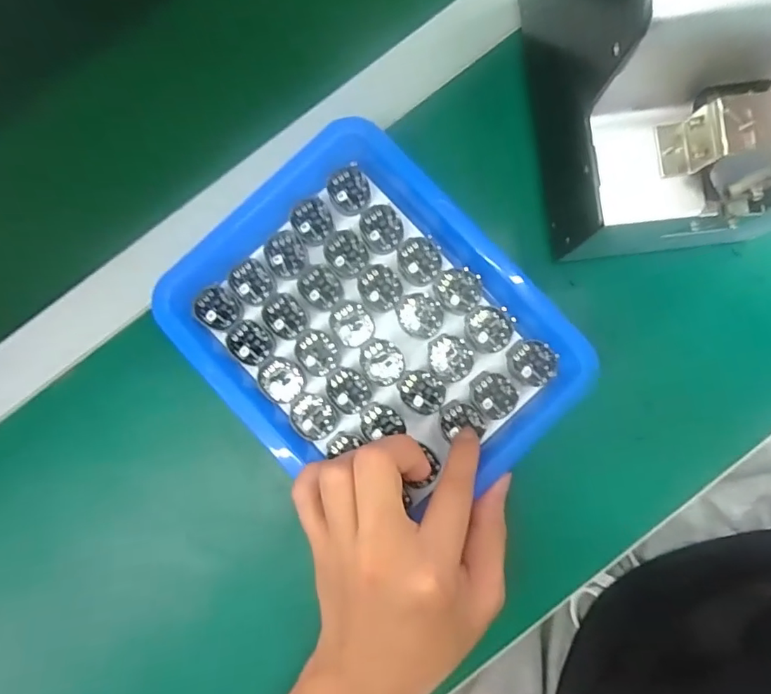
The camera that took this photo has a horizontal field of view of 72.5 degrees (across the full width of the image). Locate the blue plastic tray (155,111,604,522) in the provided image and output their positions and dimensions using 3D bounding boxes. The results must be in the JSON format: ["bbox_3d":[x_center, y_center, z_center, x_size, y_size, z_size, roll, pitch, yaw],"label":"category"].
[{"bbox_3d":[-0.010,-0.008,0.309,0.171,0.026,0.212,-43,84,-7],"label":"blue plastic tray"}]

